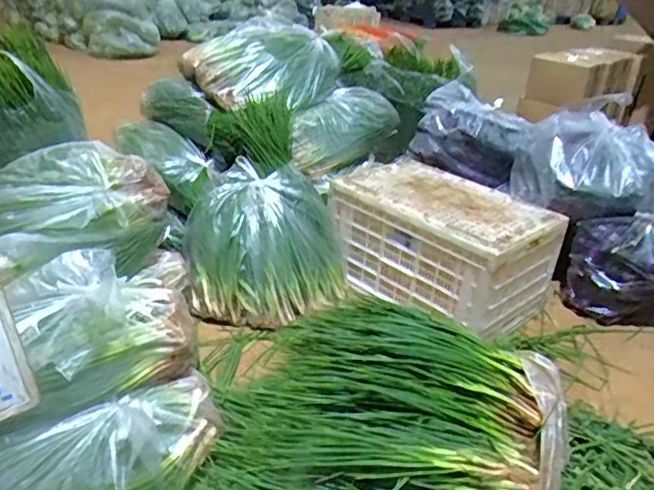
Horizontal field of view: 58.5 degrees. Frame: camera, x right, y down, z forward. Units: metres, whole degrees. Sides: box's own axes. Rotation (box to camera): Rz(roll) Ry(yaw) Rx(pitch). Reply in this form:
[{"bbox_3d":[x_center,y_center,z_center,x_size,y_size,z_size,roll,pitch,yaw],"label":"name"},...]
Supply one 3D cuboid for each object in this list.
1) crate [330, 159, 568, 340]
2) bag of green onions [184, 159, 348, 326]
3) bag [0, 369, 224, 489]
[{"bbox_3d":[0.311,-0.009,1.648,0.552,0.279,0.357,28,34,36],"label":"crate"},{"bbox_3d":[-0.147,-0.003,1.524,0.424,0.294,0.303,-1,28,-13],"label":"bag of green onions"},{"bbox_3d":[-0.363,0.347,0.947,0.412,0.131,0.197,-13,32,-31],"label":"bag"}]

